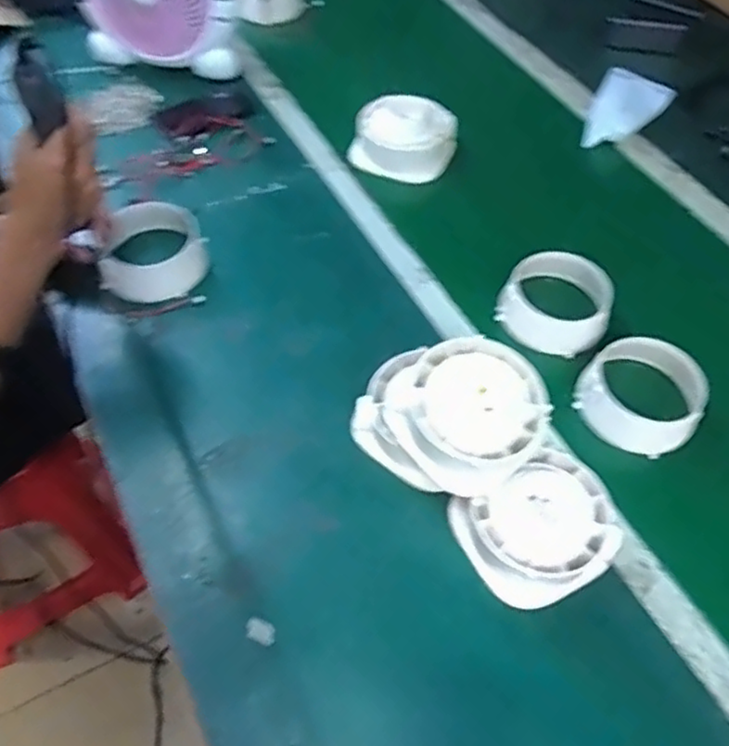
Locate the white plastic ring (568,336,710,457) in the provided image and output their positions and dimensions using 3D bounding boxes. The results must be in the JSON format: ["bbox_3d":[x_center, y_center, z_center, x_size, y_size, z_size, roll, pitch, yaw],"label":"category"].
[{"bbox_3d":[0.300,0.025,0.742,0.126,0.063,0.105,33,61,20],"label":"white plastic ring"}]

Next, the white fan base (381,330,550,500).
[{"bbox_3d":[0.103,0.037,0.657,0.134,0.067,0.130,1,54,-2],"label":"white fan base"}]

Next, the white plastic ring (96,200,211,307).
[{"bbox_3d":[-0.261,-0.151,0.849,0.122,0.044,0.134,1,55,-1],"label":"white plastic ring"}]

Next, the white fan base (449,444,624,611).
[{"bbox_3d":[0.163,0.147,0.646,0.142,0.061,0.119,-18,57,-14],"label":"white fan base"}]

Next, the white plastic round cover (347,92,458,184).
[{"bbox_3d":[0.057,-0.349,0.992,0.143,0.058,0.111,13,56,8],"label":"white plastic round cover"}]

